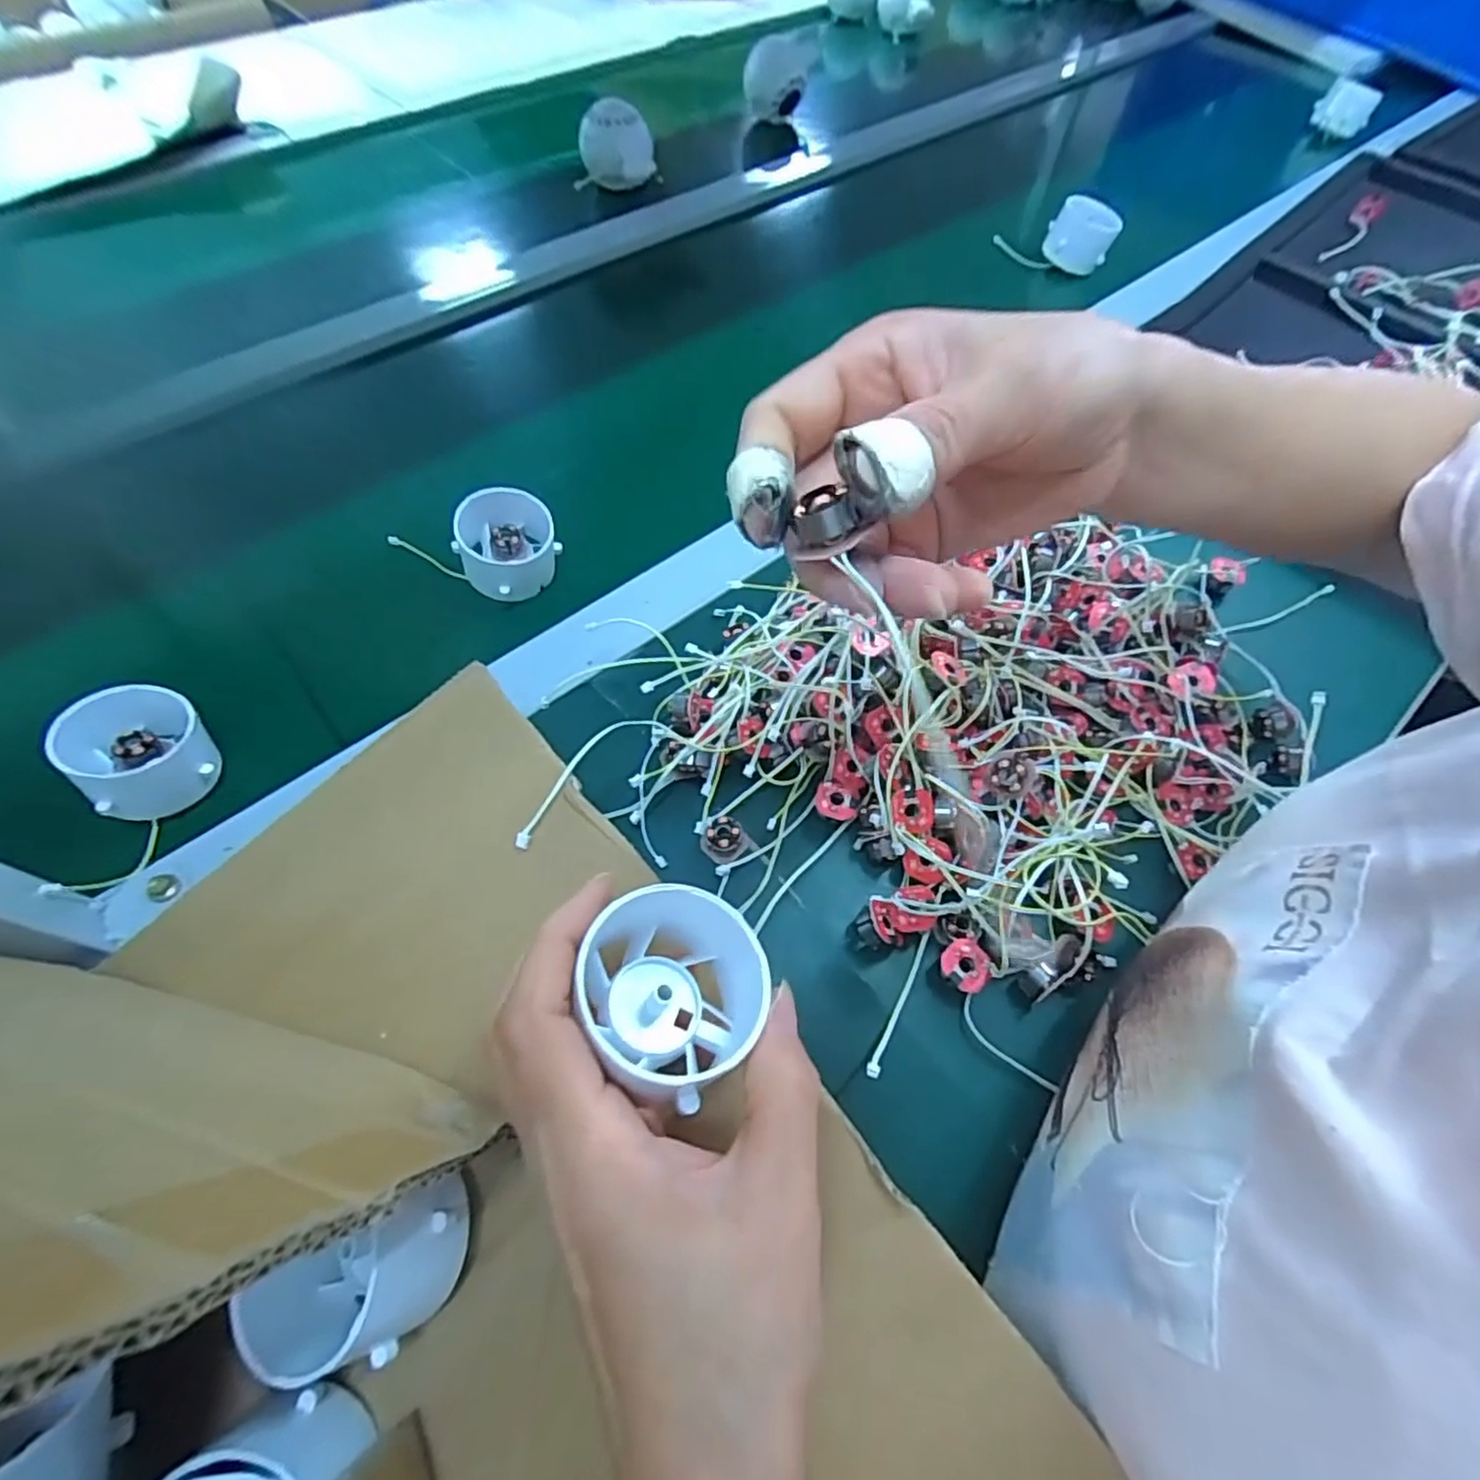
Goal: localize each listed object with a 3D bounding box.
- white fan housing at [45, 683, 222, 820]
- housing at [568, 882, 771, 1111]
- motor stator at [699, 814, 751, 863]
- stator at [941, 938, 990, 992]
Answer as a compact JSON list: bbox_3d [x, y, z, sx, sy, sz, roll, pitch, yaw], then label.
[{"bbox_3d":[-0.266,0.005,0.306,0.053,0.035,0.050,2,59,-3],"label":"white fan housing"},{"bbox_3d":[-0.020,0.070,0.191,0.051,0.043,0.050,12,51,-10],"label":"housing"},{"bbox_3d":[-0.006,0.043,0.307,0.017,0.010,0.021,28,61,12],"label":"motor stator"},{"bbox_3d":[0.093,0.095,0.288,0.019,0.012,0.020,2,59,-3],"label":"stator"}]

